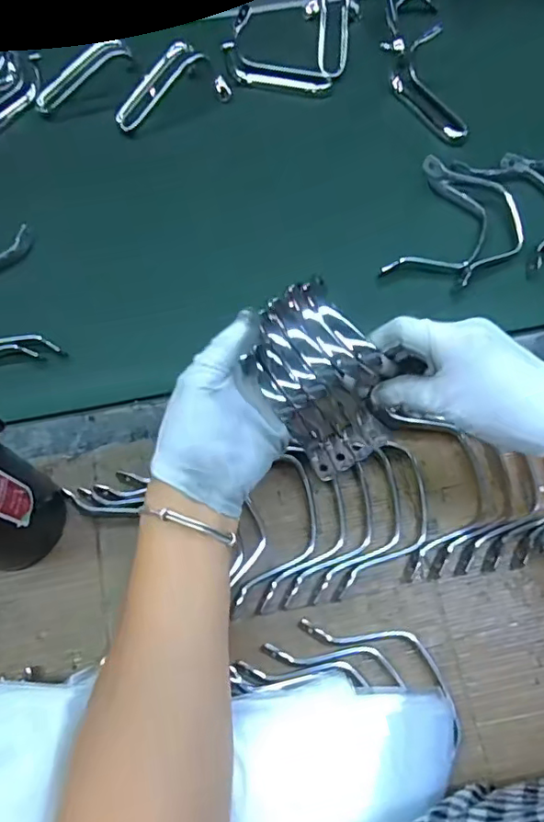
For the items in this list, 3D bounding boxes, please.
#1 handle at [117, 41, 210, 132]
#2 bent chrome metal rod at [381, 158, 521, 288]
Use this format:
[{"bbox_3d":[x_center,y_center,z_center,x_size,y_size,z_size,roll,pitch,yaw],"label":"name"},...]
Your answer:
[{"bbox_3d":[-0.123,-0.349,0.604,0.034,0.013,0.117,40,88,17],"label":"handle"},{"bbox_3d":[0.179,-0.171,0.526,0.110,0.014,0.145,20,69,8],"label":"bent chrome metal rod"}]

